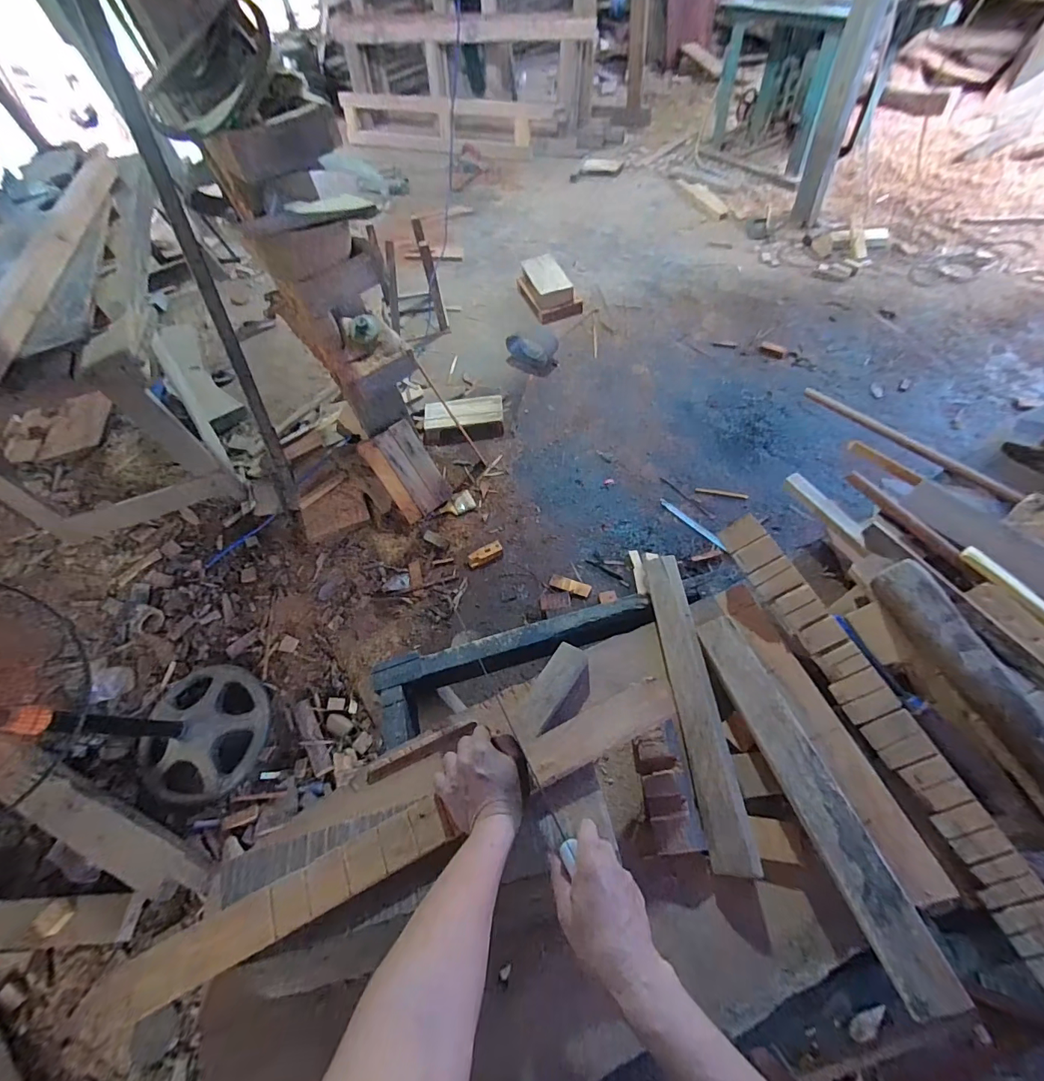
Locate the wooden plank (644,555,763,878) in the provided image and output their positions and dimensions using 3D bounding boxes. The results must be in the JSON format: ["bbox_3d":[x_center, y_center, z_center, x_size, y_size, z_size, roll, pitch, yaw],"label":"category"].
[{"bbox_3d":[0.233,0.203,0.633,0.055,0.028,0.413,-6,56,4],"label":"wooden plank"}]

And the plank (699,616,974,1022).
[{"bbox_3d":[0.335,0.270,0.543,0.060,0.024,0.404,-23,53,8],"label":"plank"}]

